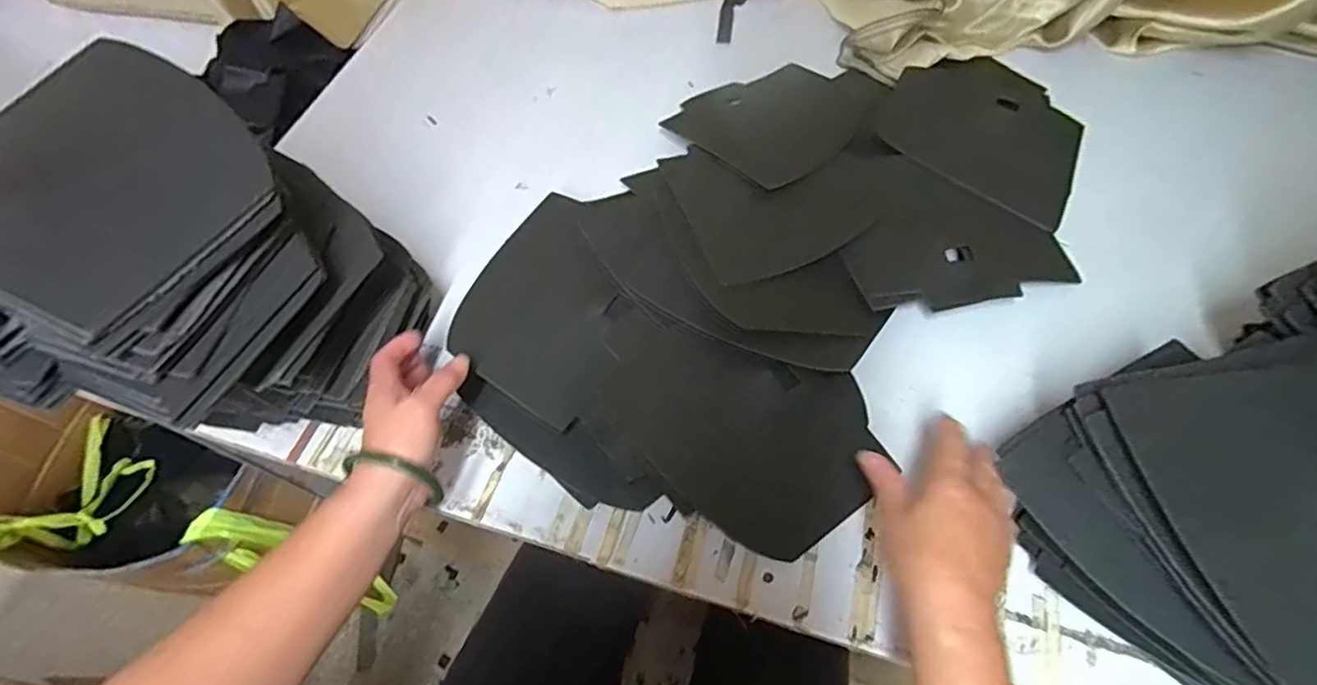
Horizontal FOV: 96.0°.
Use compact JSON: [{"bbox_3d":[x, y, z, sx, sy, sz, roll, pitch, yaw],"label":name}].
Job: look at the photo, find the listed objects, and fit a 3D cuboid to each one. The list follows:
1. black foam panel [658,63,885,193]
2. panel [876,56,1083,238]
[{"bbox_3d":[0.138,-0.271,0.708,0.187,0.009,0.219,37,64,26],"label":"black foam panel"},{"bbox_3d":[0.378,-0.253,0.686,0.213,0.017,0.225,27,65,17],"label":"panel"}]

